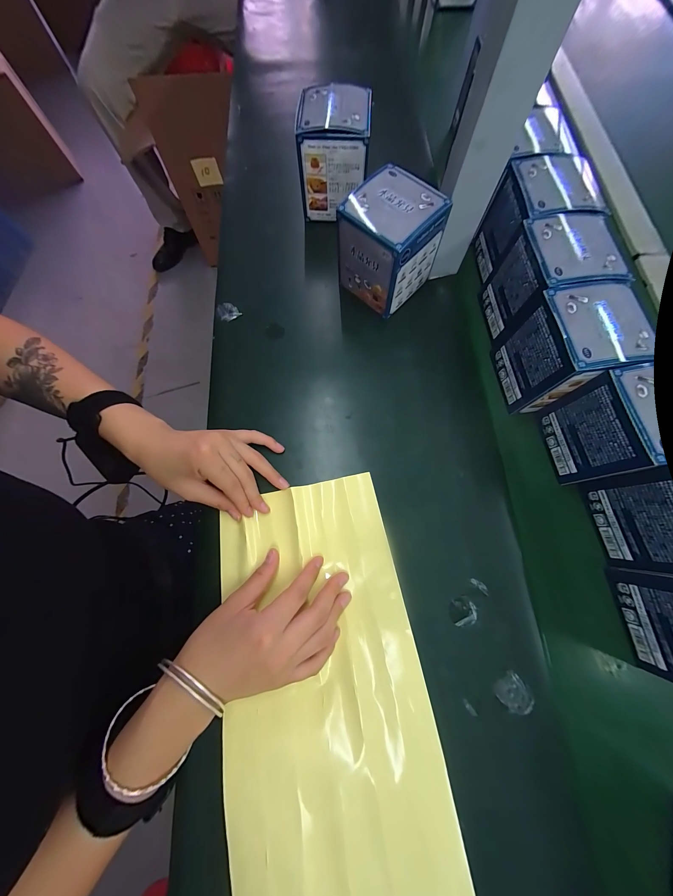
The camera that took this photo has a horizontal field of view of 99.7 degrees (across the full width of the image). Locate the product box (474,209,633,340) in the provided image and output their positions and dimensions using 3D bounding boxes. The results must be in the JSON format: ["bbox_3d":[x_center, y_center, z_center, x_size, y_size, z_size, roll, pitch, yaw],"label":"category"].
[{"bbox_3d":[0.217,-0.170,0.296,0.074,0.086,0.080,-3,73,-2],"label":"product box"}]

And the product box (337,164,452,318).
[{"bbox_3d":[0.053,-0.220,0.312,0.088,0.095,0.080,43,76,11],"label":"product box"}]

